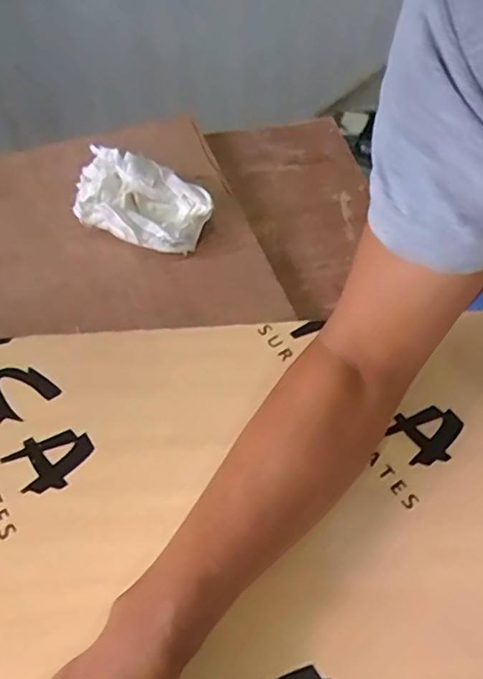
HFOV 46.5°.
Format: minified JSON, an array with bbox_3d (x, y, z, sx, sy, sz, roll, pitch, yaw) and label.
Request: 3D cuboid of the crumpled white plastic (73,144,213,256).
[{"bbox_3d":[-0.105,-0.142,0.565,0.144,0.051,0.082,15,57,8],"label":"crumpled white plastic"}]

